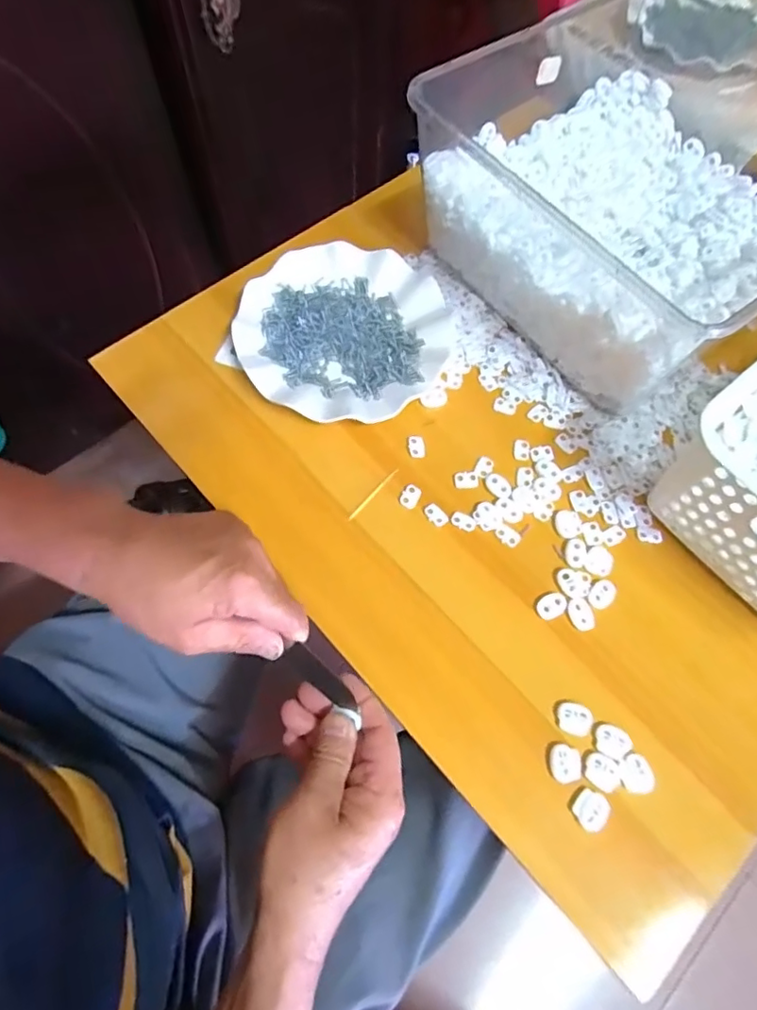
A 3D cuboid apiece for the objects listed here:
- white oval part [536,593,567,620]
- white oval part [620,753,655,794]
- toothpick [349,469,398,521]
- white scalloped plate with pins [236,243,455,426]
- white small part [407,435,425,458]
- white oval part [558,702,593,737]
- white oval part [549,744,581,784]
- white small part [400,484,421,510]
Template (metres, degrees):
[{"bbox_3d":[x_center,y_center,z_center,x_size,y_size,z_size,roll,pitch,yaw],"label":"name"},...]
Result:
[{"bbox_3d":[0.127,0.073,0.402,0.023,0.004,0.016,-28,71,-14],"label":"white oval part"},{"bbox_3d":[0.169,0.175,0.358,0.020,0.004,0.022,5,67,0],"label":"white oval part"},{"bbox_3d":[-0.004,-0.009,0.430,0.004,0.004,0.056,40,71,13],"label":"toothpick"},{"bbox_3d":[-0.028,-0.150,0.484,0.177,0.022,0.181,1,67,-2],"label":"white scalloped plate with pins"},{"bbox_3d":[0.031,-0.048,0.453,0.014,0.004,0.020,-6,67,-5],"label":"white small part"},{"bbox_3d":[0.132,0.144,0.371,0.023,0.004,0.020,16,67,4],"label":"white oval part"},{"bbox_3d":[0.121,0.169,0.359,0.020,0.004,0.022,7,67,0],"label":"white oval part"},{"bbox_3d":[0.025,-0.007,0.435,0.014,0.004,0.020,25,68,8],"label":"white small part"}]

